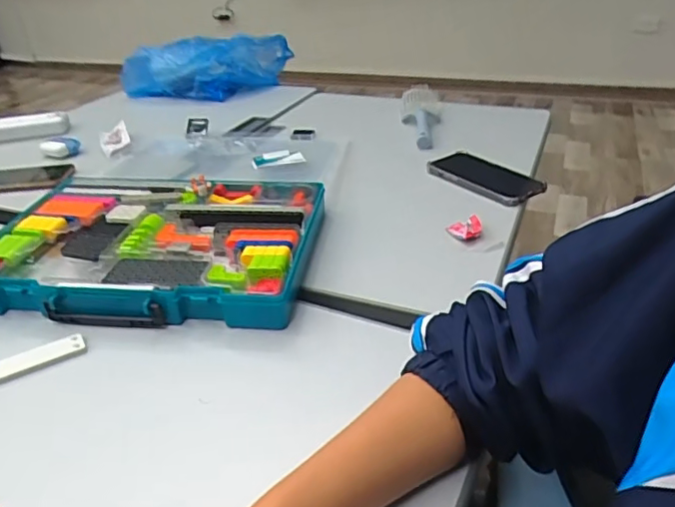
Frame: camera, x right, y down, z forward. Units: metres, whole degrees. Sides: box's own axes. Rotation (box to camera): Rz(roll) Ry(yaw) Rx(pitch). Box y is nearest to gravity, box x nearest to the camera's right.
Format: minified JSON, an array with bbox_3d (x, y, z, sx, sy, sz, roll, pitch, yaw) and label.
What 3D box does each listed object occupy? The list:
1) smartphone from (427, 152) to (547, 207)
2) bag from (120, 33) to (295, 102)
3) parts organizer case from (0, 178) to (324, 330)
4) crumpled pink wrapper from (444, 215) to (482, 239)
[{"bbox_3d":[0.208,-0.109,0.810,0.085,0.016,0.163,-29,45,-31],"label":"smartphone"},{"bbox_3d":[-0.292,-0.428,1.281,0.390,0.102,0.201,-9,31,-9],"label":"bag"},{"bbox_3d":[-0.208,-0.016,0.656,0.362,0.047,0.265,0,31,5],"label":"parts organizer case"},{"bbox_3d":[0.152,-0.029,0.675,0.039,0.024,0.024,-11,32,-13],"label":"crumpled pink wrapper"}]

